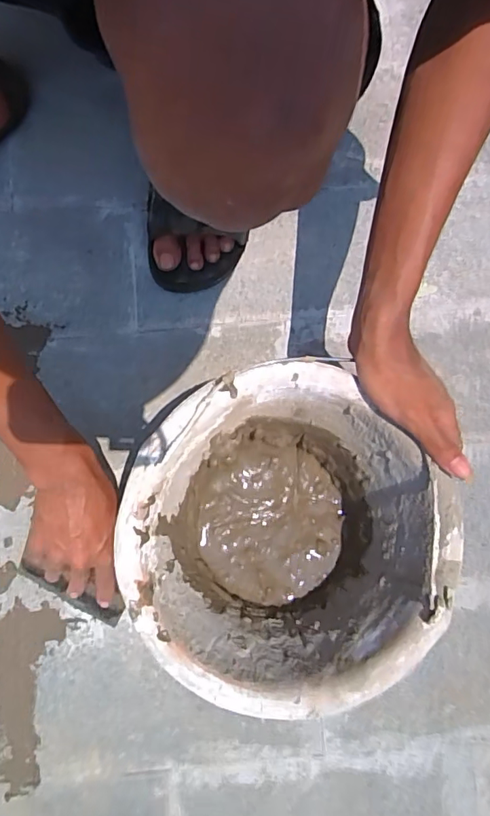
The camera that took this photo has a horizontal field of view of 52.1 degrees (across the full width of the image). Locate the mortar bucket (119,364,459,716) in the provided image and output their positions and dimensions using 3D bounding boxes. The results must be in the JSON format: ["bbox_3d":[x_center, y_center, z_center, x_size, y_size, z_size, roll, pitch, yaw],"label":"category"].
[{"bbox_3d":[0.031,0.113,0.438,0.234,0.170,0.239,0,76,0],"label":"mortar bucket"}]

